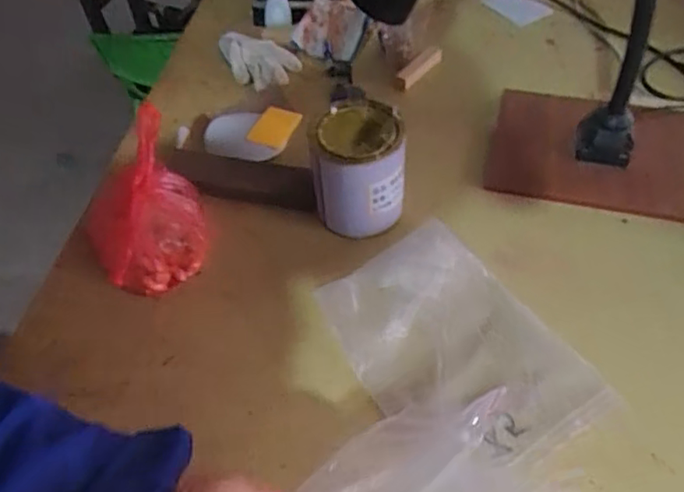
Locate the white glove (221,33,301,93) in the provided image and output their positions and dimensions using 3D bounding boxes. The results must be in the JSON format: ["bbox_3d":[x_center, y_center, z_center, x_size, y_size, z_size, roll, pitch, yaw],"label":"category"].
[{"bbox_3d":[-0.136,-0.289,0.908,0.134,0.045,0.086,29,59,25],"label":"white glove"}]

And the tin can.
[{"bbox_3d":[0.018,-0.089,0.681,0.100,0.133,0.092,-2,51,3],"label":"tin can"}]

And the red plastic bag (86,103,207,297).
[{"bbox_3d":[-0.233,-0.046,0.671,0.133,0.128,0.161,-28,54,-17],"label":"red plastic bag"}]

